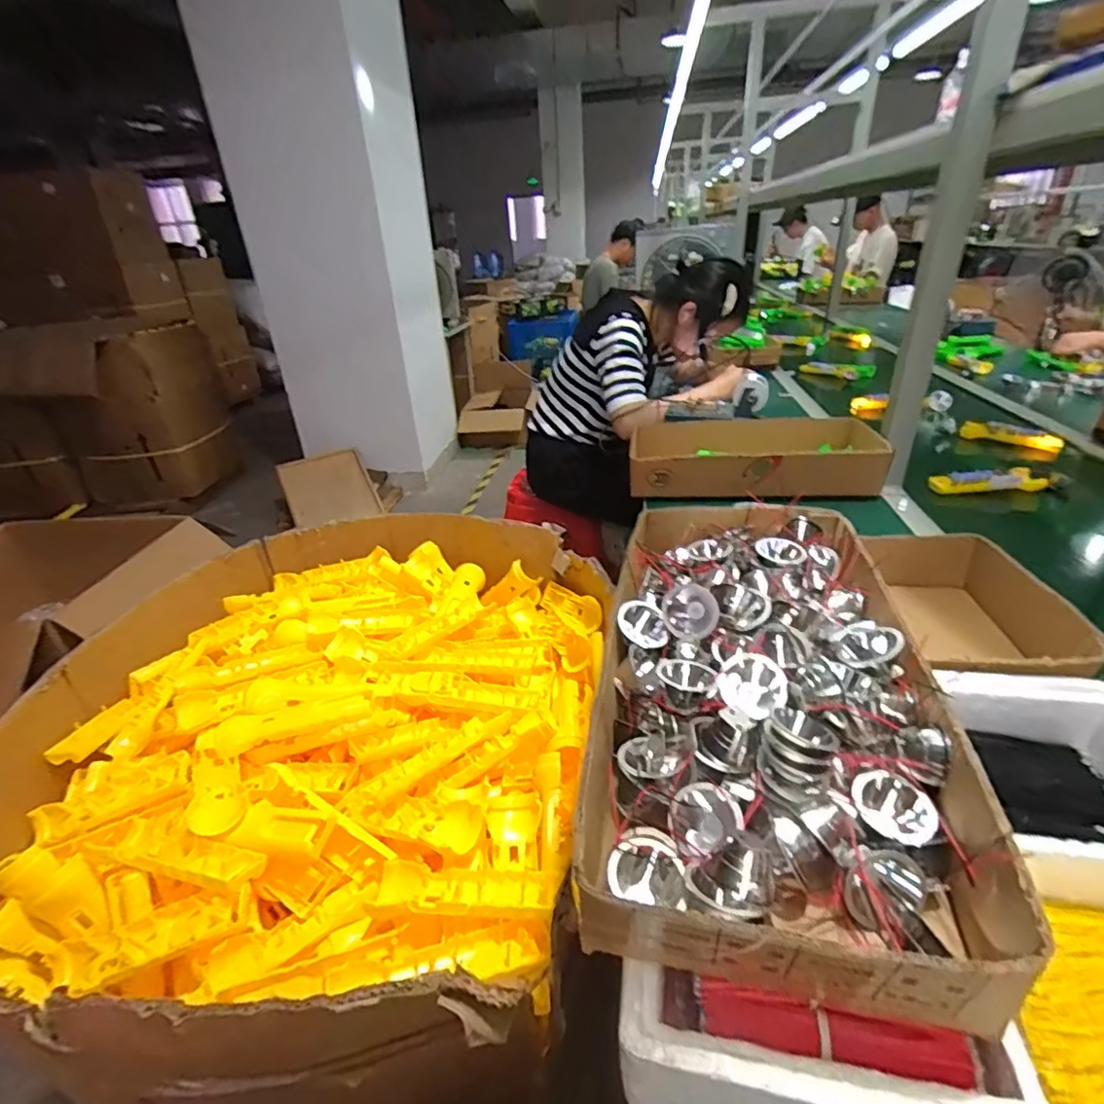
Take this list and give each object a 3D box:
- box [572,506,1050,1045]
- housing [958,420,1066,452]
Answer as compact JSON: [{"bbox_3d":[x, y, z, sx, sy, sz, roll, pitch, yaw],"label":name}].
[{"bbox_3d":[0.158,0.094,0.441,0.216,0.071,0.412,2,32,13],"label":"box"},{"bbox_3d":[0.931,-0.238,1.140,0.051,0.029,0.171,-23,35,-28],"label":"housing"}]

